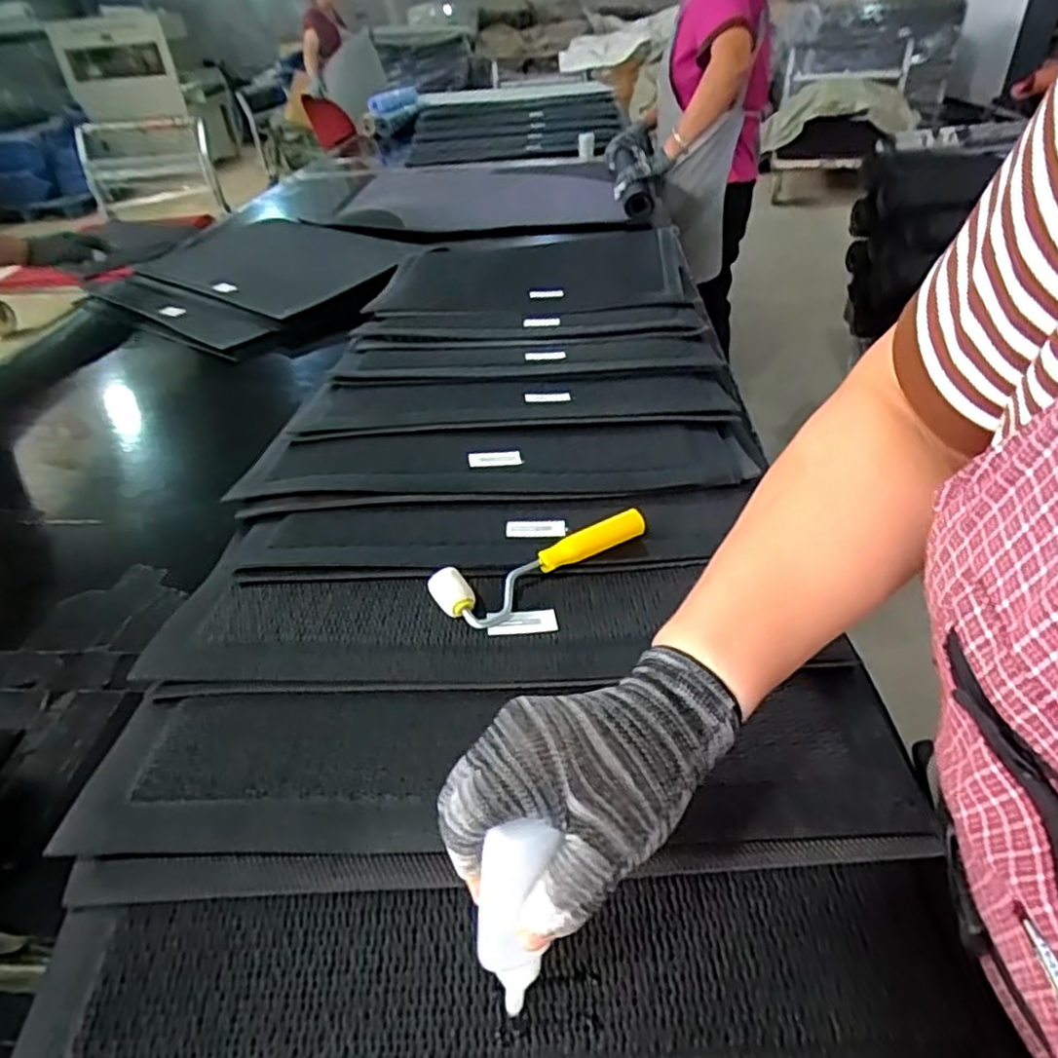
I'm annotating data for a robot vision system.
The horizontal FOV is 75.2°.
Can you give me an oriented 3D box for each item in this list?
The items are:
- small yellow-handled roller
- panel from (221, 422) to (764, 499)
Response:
[{"bbox_3d":[0.017,0.029,0.534,0.184,0.027,0.047,-19,41,-19],"label":"small yellow-handled roller"},{"bbox_3d":[-0.028,-0.075,0.684,0.483,0.017,0.115,-2,38,2],"label":"panel"}]

